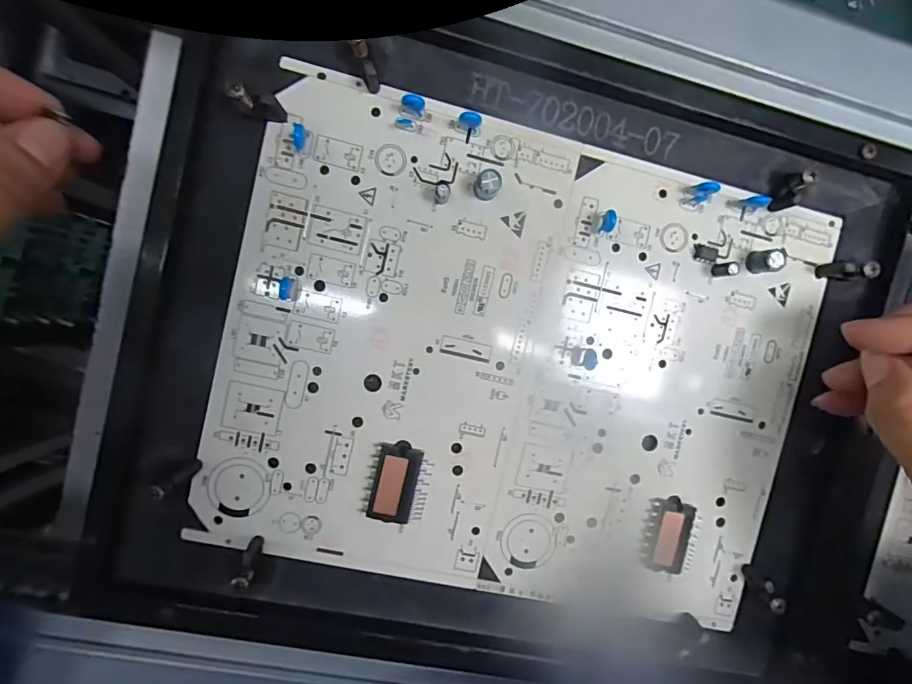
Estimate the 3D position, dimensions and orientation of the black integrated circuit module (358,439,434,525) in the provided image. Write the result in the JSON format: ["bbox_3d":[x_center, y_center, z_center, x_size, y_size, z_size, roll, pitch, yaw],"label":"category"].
[{"bbox_3d":[-0.025,0.062,0.203,0.026,0.006,0.033,13,93,-6],"label":"black integrated circuit module"}]

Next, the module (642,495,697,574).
[{"bbox_3d":[0.101,0.092,0.218,0.022,0.006,0.034,8,94,-6],"label":"module"}]

